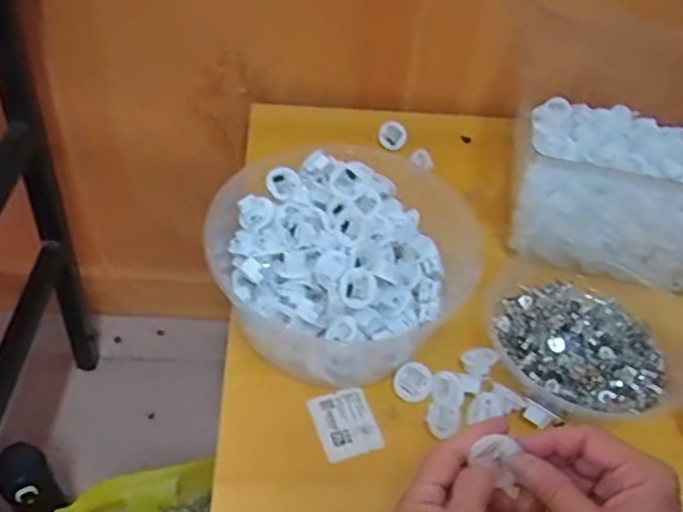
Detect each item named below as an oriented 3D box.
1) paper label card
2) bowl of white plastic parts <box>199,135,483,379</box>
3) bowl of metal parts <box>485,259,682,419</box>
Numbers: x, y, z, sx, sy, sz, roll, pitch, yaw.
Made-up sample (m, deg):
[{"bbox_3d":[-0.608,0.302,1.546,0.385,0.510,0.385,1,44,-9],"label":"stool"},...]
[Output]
[{"bbox_3d":[0.004,0.137,0.535,0.049,0.007,0.058,-8,50,-18],"label":"paper label card"},{"bbox_3d":[0.003,-0.009,0.604,0.224,0.088,0.220,3,48,-4],"label":"bowl of white plastic parts"},{"bbox_3d":[0.237,0.084,0.623,0.197,0.048,0.186,3,48,-4],"label":"bowl of metal parts"}]

